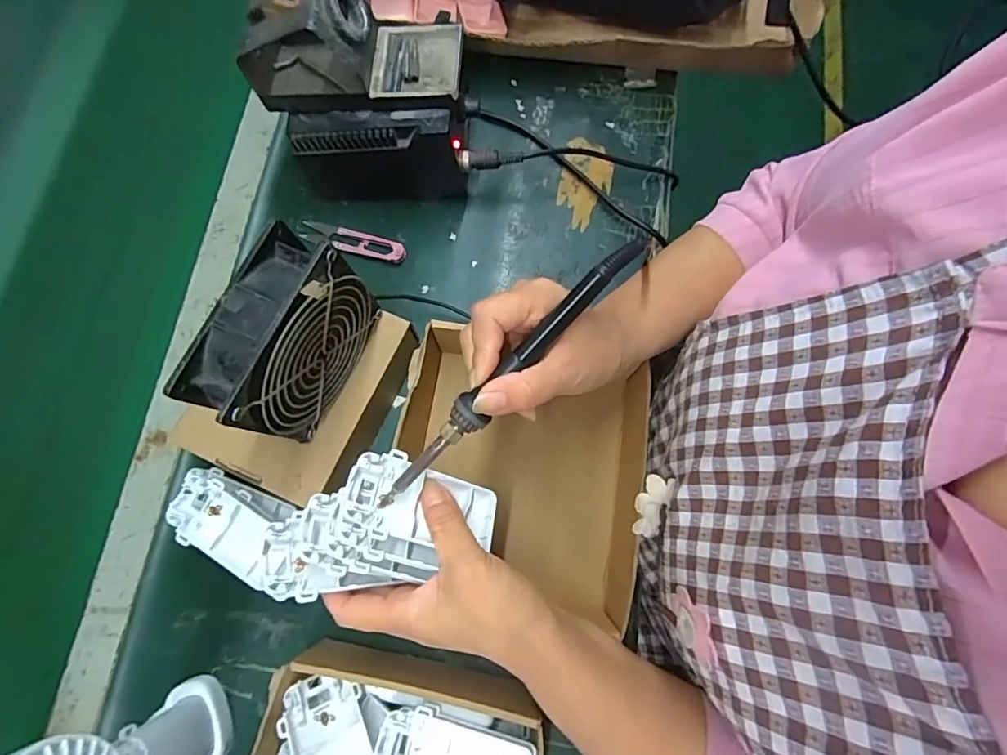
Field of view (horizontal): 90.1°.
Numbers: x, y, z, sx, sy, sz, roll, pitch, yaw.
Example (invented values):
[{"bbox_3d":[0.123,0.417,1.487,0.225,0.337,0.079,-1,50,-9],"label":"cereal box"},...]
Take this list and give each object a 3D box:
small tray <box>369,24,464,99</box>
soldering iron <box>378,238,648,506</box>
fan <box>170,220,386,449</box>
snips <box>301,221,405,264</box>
[{"bbox_3d":[-0.069,-0.256,0.411,0.069,0.017,0.072,1,76,-1],"label":"small tray"},{"bbox_3d":[0.003,-0.001,0.291,0.019,0.019,0.214,45,92,11],"label":"soldering iron"},{"bbox_3d":[-0.140,-0.022,0.338,0.046,0.114,0.119,25,77,5],"label":"fan"},{"bbox_3d":[-0.142,-0.130,0.476,0.102,0.007,0.025,14,76,4],"label":"snips"}]

